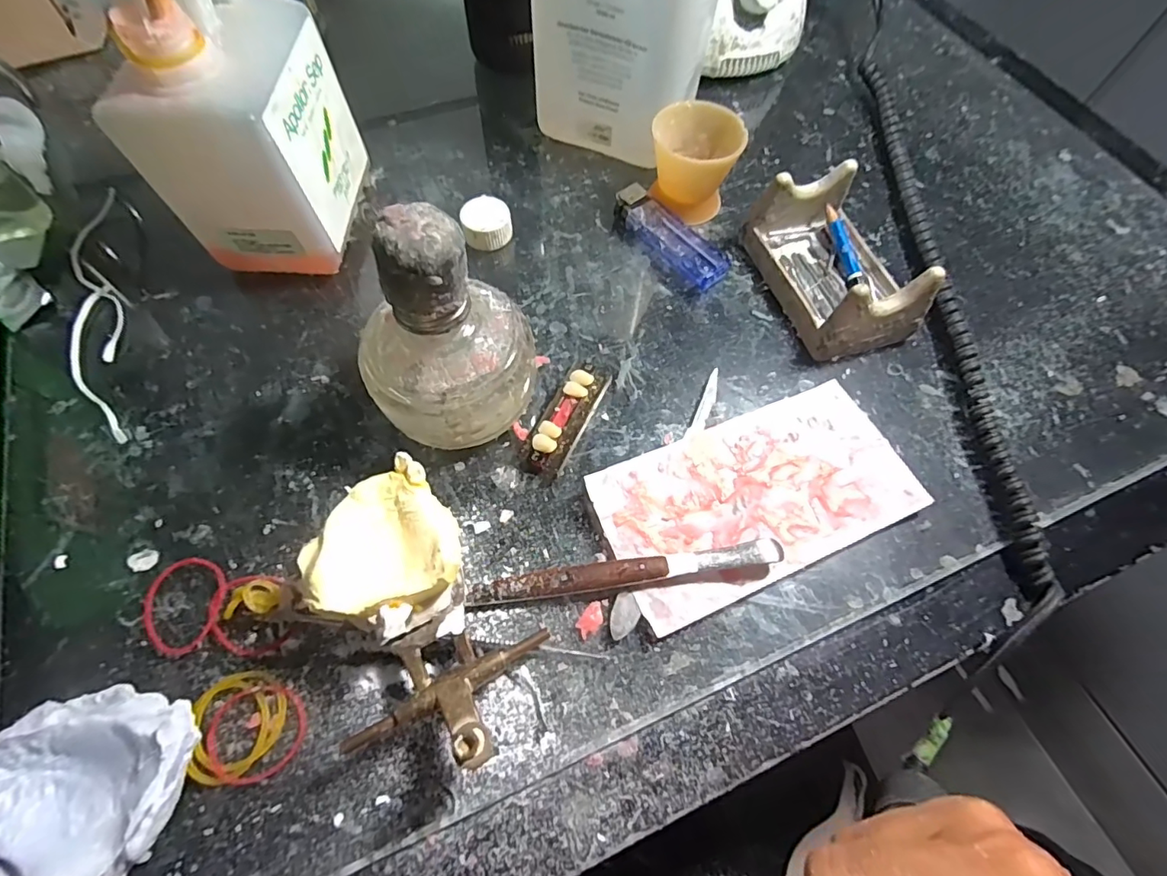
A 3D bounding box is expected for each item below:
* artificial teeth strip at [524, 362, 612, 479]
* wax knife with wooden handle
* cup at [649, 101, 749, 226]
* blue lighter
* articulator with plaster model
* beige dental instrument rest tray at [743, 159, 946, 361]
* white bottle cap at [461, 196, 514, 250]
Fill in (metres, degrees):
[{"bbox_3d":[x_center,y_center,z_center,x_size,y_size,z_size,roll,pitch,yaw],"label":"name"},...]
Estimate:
[{"bbox_3d":[-0.006,-0.012,0.256,0.019,0.010,0.068,25,66,9],"label":"artificial teeth strip"},{"bbox_3d":[0.018,0.057,0.220,0.131,0.010,0.010,-6,65,-5],"label":"wax knife with wooden handle"},{"bbox_3d":[0.065,-0.162,0.311,0.049,0.045,0.048,1,65,-2],"label":"cup"},{"bbox_3d":[0.049,-0.117,0.307,0.024,0.014,0.079,-40,72,-18],"label":"blue lighter"},{"bbox_3d":[-0.065,0.067,0.197,0.069,0.042,0.107,-37,72,-18],"label":"articulator with plaster model"},{"bbox_3d":[0.138,-0.096,0.283,0.060,0.044,0.094,-14,66,-9],"label":"beige dental instrument rest tray"},{"bbox_3d":[-0.056,-0.124,0.304,0.028,0.019,0.026,1,65,-2],"label":"white bottle cap"}]

